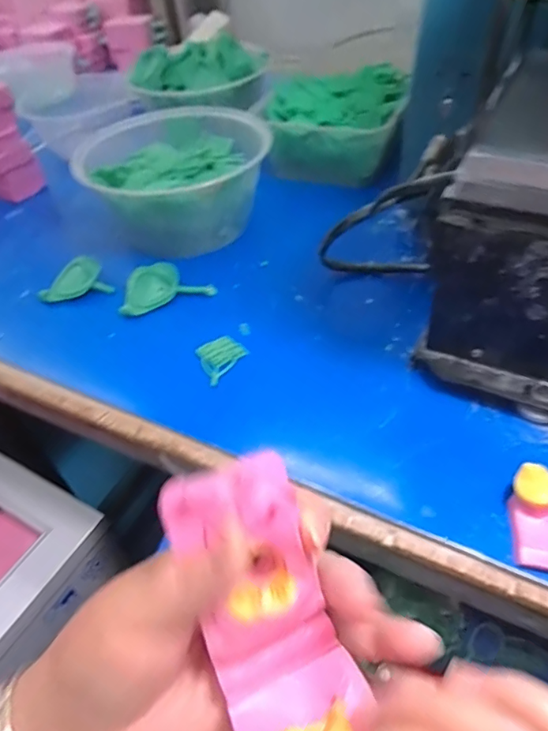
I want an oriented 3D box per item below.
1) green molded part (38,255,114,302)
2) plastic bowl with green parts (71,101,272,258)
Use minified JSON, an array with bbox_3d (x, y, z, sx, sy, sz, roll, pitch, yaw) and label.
[{"bbox_3d":[-0.168,-0.068,0.425,0.053,0.018,0.046,-28,50,-19],"label":"green molded part"},{"bbox_3d":[-0.088,-0.166,0.467,0.149,0.074,0.159,-3,47,4],"label":"plastic bowl with green parts"}]

